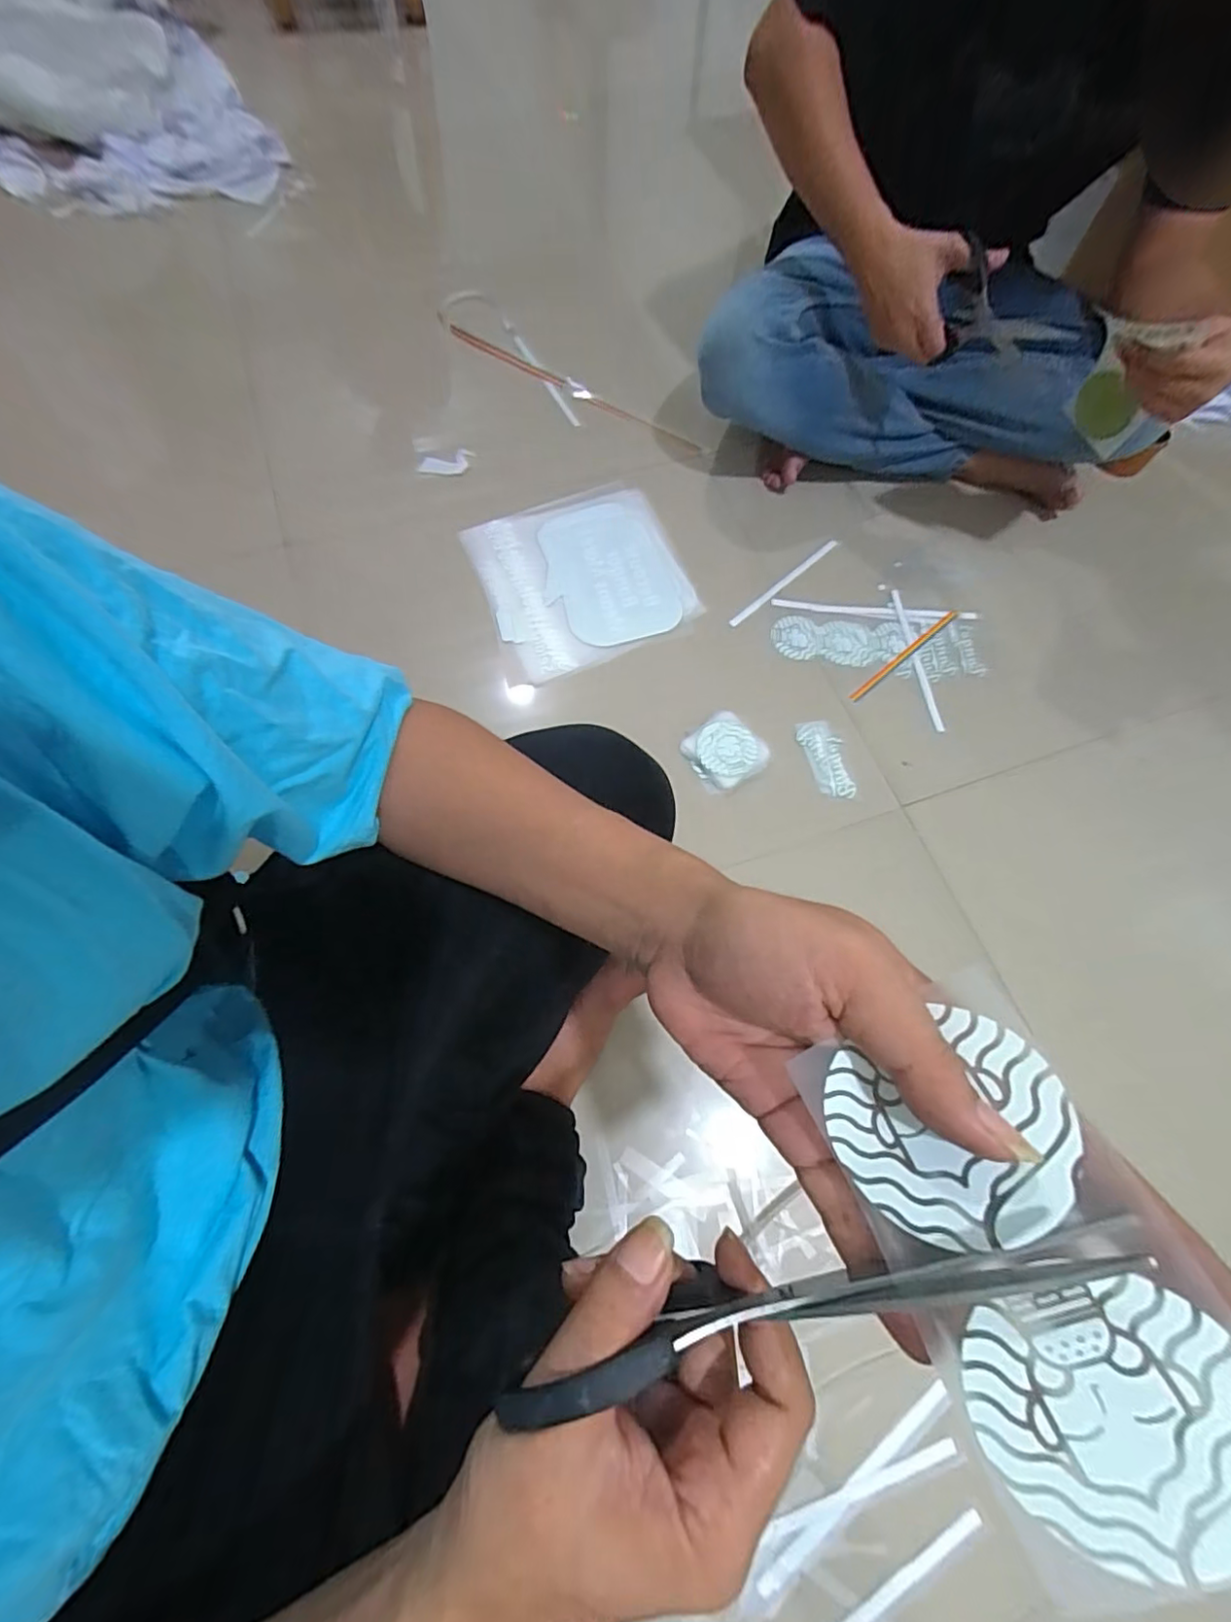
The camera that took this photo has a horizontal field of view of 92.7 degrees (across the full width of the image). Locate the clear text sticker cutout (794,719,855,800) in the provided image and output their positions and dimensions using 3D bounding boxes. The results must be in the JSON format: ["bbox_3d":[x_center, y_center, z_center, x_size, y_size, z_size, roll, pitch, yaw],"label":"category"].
[{"bbox_3d":[0.251,-0.062,0.700,0.045,0.004,0.102,-14,70,-8],"label":"clear text sticker cutout"}]

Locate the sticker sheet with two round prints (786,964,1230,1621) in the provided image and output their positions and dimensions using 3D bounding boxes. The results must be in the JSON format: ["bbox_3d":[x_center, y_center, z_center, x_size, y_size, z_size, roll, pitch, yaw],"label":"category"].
[{"bbox_3d":[0.114,0.126,0.166,0.071,0.008,0.137,-32,63,15],"label":"sticker sheet with two round prints"}]

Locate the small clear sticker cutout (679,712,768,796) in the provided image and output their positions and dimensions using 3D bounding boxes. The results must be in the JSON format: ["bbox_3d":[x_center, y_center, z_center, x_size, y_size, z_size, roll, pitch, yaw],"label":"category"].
[{"bbox_3d":[0.129,-0.069,0.694,0.091,0.012,0.084,-40,75,-16],"label":"small clear sticker cutout"}]

